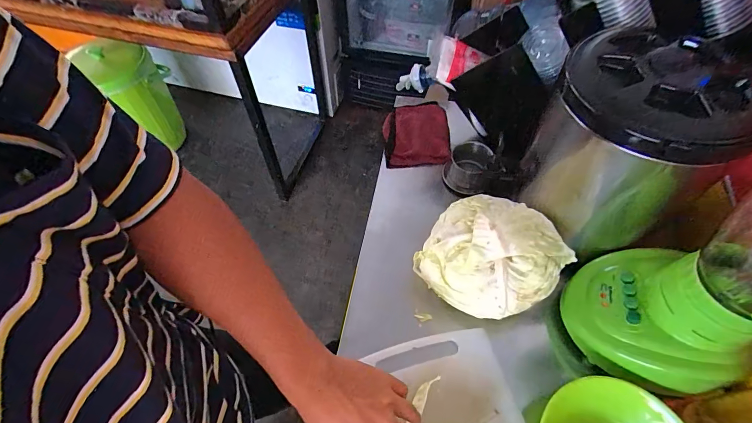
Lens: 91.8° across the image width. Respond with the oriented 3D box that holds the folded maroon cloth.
[{"bbox_3d":[0.080,-0.159,0.735,0.125,0.034,0.153,2,55,2],"label":"folded maroon cloth"}]

